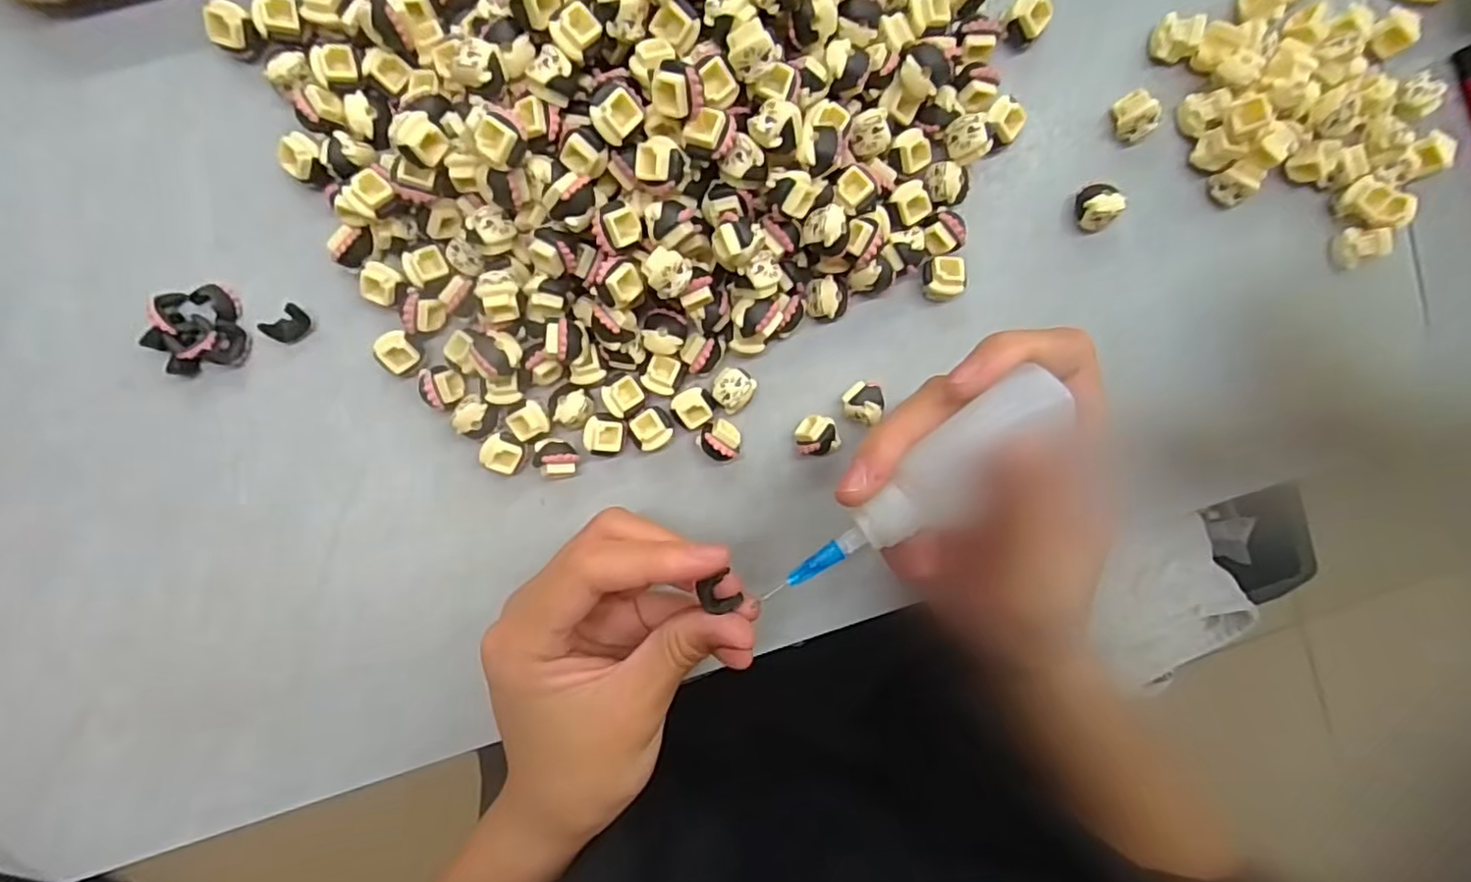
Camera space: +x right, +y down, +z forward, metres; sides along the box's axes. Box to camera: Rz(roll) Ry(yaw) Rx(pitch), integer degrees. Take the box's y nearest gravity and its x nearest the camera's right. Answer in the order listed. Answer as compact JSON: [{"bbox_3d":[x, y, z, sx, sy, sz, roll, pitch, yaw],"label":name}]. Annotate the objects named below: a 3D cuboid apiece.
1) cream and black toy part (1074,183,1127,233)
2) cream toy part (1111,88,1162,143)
[{"bbox_3d":[0.138,-0.089,0.250,0.014,0.016,0.016,-18,99,0],"label":"cream and black toy part"},{"bbox_3d":[0.150,-0.122,0.246,0.011,0.014,0.016,-28,99,1],"label":"cream toy part"}]

